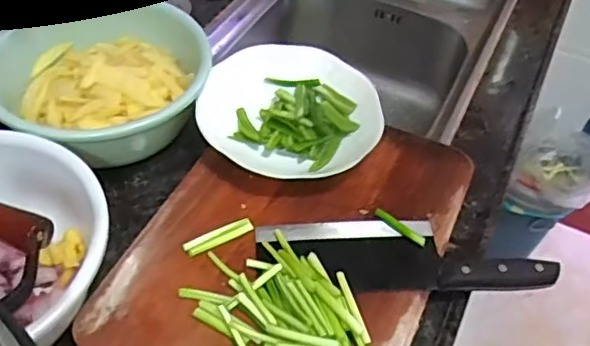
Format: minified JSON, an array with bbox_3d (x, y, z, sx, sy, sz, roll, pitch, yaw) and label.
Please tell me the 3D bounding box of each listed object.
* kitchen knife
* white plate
[{"bbox_3d":[0.110,0.080,0.601,0.289,0.025,0.086,2,49,-3],"label":"kitchen knife"},{"bbox_3d":[-0.005,-0.081,0.705,0.207,0.027,0.198,2,49,-3],"label":"white plate"}]

